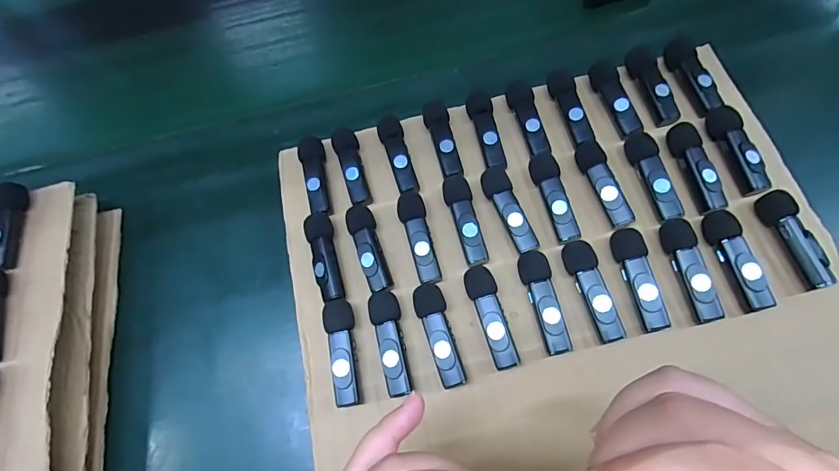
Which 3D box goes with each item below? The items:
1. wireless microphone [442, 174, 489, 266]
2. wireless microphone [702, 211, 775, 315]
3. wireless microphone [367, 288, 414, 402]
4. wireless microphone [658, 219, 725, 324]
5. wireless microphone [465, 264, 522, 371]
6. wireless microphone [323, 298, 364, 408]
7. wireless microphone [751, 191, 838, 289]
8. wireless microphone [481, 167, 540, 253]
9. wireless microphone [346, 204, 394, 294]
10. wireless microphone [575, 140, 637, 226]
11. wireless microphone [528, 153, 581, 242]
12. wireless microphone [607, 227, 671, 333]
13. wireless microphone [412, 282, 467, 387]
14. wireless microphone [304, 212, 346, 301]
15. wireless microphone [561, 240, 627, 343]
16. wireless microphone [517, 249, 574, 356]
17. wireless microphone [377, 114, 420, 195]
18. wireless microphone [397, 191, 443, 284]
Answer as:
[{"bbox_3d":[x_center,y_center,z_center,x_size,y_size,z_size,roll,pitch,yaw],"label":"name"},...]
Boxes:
[{"bbox_3d":[0.031,-0.011,0.294,0.019,0.017,0.065,-12,66,1],"label":"wireless microphone"},{"bbox_3d":[0.197,0.014,0.261,0.015,0.016,0.063,-15,66,0],"label":"wireless microphone"},{"bbox_3d":[-0.019,0.069,0.271,0.019,0.019,0.064,-12,66,2],"label":"wireless microphone"},{"bbox_3d":[0.168,0.021,0.263,0.016,0.014,0.064,-10,66,3],"label":"wireless microphone"},{"bbox_3d":[0.045,0.051,0.269,0.018,0.017,0.064,-15,66,0],"label":"wireless microphone"},{"bbox_3d":[-0.049,0.074,0.273,0.018,0.017,0.066,-13,66,1],"label":"wireless microphone"},{"bbox_3d":[0.233,0.002,0.264,0.014,0.016,0.062,-18,66,-1],"label":"wireless microphone"},{"bbox_3d":[0.061,-0.018,0.293,0.019,0.016,0.064,-19,66,-1],"label":"wireless microphone"},{"bbox_3d":[-0.034,0.009,0.294,0.020,0.018,0.065,-21,66,-2],"label":"wireless microphone"},{"bbox_3d":[0.125,-0.037,0.289,0.016,0.015,0.066,-18,66,-1],"label":"wireless microphone"},{"bbox_3d":[0.091,-0.026,0.292,0.018,0.017,0.066,-12,66,2],"label":"wireless microphone"},{"bbox_3d":[0.137,0.026,0.265,0.018,0.015,0.065,-10,66,2],"label":"wireless microphone"},{"bbox_3d":[0.012,0.062,0.268,0.019,0.016,0.064,-16,66,0],"label":"wireless microphone"},{"bbox_3d":[-0.065,0.015,0.295,0.018,0.016,0.064,-16,66,0],"label":"wireless microphone"},{"bbox_3d":[0.109,0.034,0.266,0.018,0.015,0.064,-16,66,0],"label":"wireless microphone"},{"bbox_3d":[0.078,0.041,0.269,0.018,0.017,0.065,-12,66,2],"label":"wireless microphone"},{"bbox_3d":[-0.016,-0.059,0.317,0.019,0.015,0.065,-15,66,0],"label":"wireless microphone"},{"bbox_3d":[-0.001,0.002,0.293,0.018,0.016,0.067,-14,66,1],"label":"wireless microphone"}]

